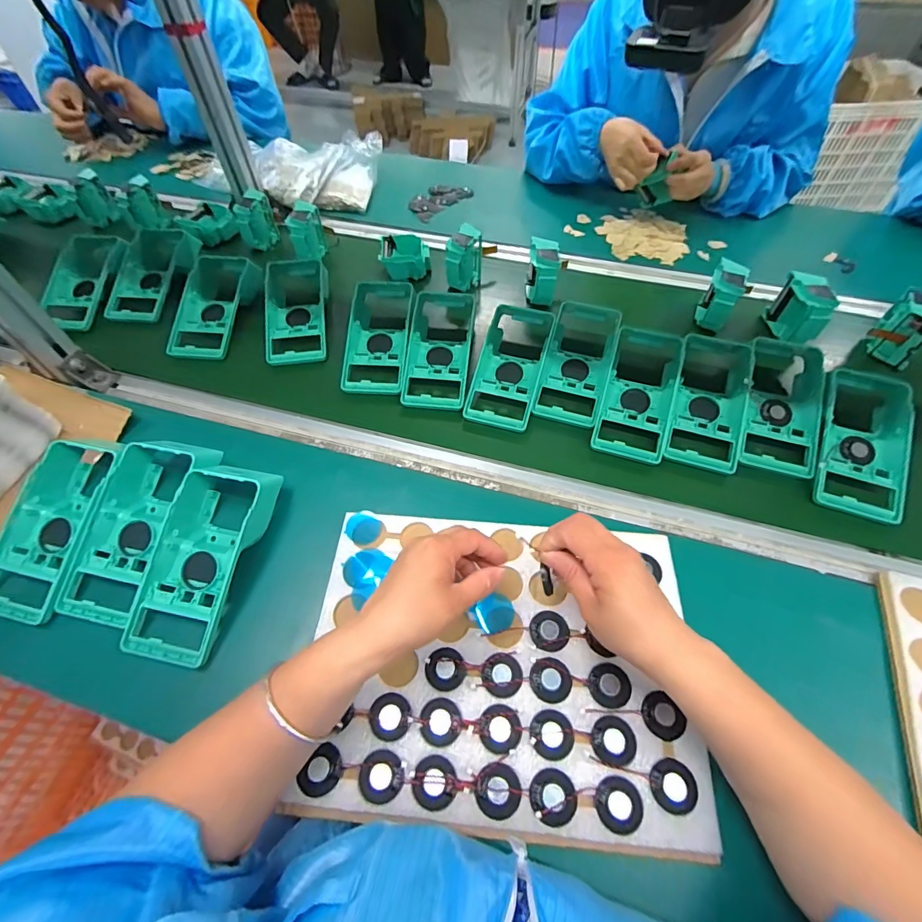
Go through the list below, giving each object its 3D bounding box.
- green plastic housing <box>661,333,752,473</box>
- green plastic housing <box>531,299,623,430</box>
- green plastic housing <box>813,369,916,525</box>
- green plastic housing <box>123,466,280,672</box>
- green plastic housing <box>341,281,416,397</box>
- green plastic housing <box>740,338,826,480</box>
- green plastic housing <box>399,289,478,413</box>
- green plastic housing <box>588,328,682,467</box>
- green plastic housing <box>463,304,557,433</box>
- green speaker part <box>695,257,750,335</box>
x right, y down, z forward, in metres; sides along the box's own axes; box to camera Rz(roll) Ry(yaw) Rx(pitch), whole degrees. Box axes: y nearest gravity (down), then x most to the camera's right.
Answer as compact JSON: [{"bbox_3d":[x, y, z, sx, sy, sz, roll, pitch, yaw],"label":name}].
[{"bbox_3d":[0.301,-0.080,0.538,0.093,0.045,0.198,17,59,12],"label":"green plastic housing"},{"bbox_3d":[0.154,-0.133,0.578,0.082,0.034,0.202,14,56,11],"label":"green plastic housing"},{"bbox_3d":[0.451,-0.030,0.503,0.086,0.046,0.195,17,59,12],"label":"green plastic housing"},{"bbox_3d":[-0.246,0.090,0.425,0.084,0.054,0.183,11,58,8],"label":"green plastic housing"},{"bbox_3d":[-0.109,-0.179,0.611,0.085,0.044,0.197,2,55,3],"label":"green plastic housing"},{"bbox_3d":[0.383,-0.076,0.536,0.082,0.042,0.197,16,59,11],"label":"green plastic housing"},{"bbox_3d":[-0.027,-0.153,0.597,0.086,0.045,0.188,3,57,3],"label":"green plastic housing"},{"bbox_3d":[0.219,-0.089,0.545,0.084,0.042,0.188,16,58,11],"label":"green plastic housing"},{"bbox_3d":[0.067,-0.129,0.575,0.084,0.050,0.191,13,56,10],"label":"green plastic housing"},{"bbox_3d":[0.360,-0.226,0.623,0.044,0.076,0.068,27,61,18],"label":"green speaker part"}]

